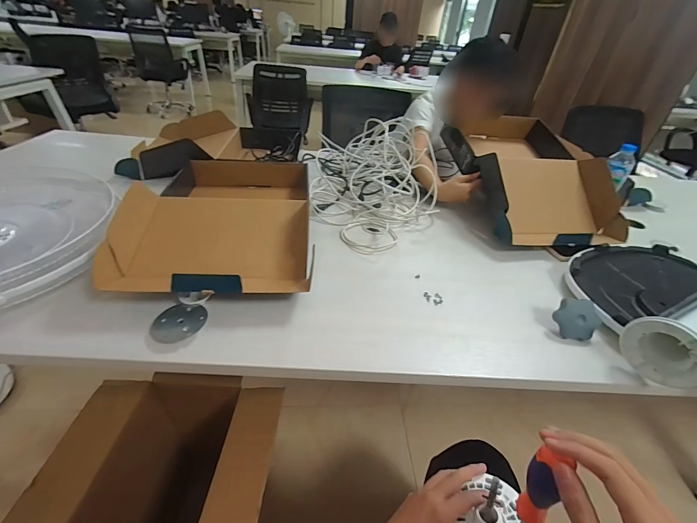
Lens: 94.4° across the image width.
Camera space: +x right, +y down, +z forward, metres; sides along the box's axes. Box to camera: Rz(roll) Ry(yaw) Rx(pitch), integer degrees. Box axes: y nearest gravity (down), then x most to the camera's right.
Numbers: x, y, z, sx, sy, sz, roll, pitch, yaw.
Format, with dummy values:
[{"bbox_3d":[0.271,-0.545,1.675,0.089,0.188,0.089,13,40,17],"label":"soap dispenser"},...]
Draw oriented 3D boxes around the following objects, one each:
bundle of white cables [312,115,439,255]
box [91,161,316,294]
[{"bbox_3d":[0.065,-0.261,0.930,0.321,0.173,0.570,1,37,-6],"label":"bundle of white cables"},{"bbox_3d":[-0.273,-0.112,0.750,0.344,0.147,0.551,-1,37,-8],"label":"box"}]

